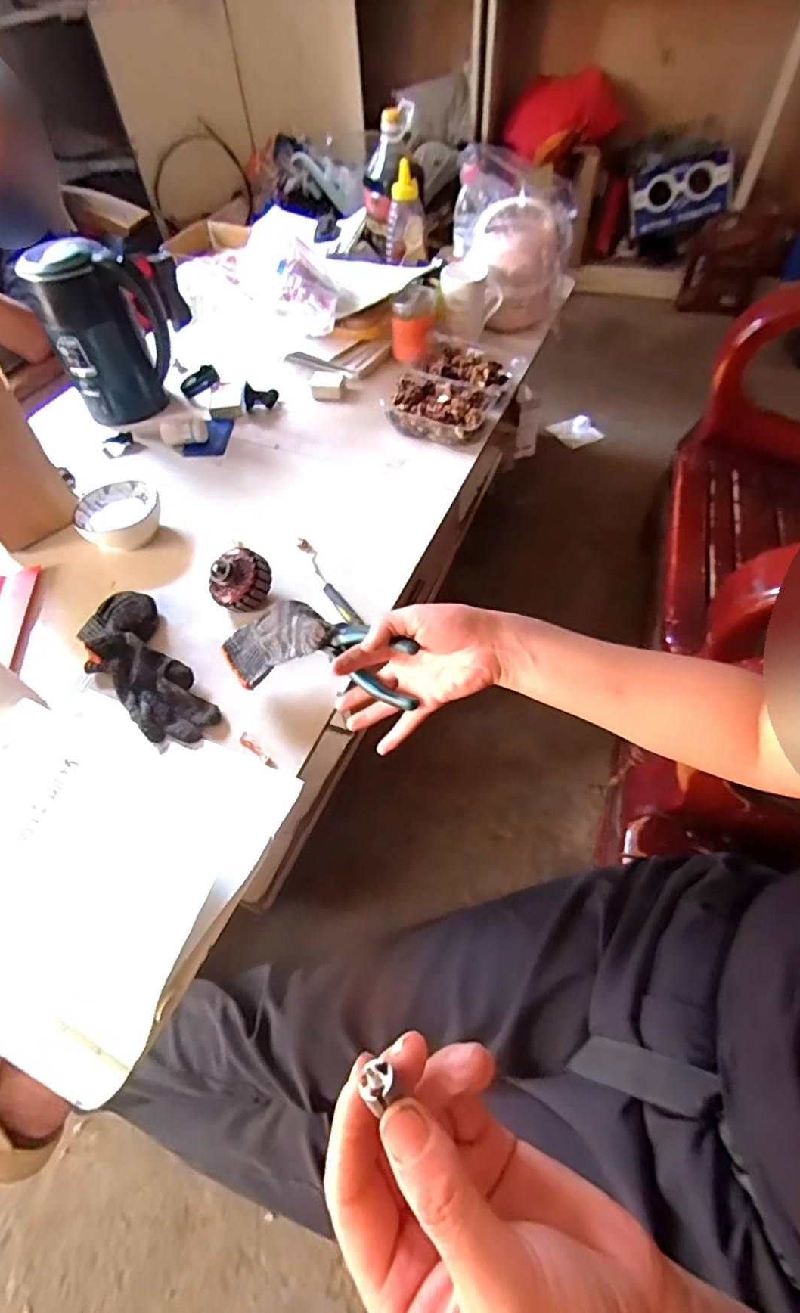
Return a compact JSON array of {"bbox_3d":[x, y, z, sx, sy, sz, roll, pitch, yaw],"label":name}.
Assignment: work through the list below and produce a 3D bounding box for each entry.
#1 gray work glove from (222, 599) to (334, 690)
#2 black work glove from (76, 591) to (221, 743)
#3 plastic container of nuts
[{"bbox_3d":[-0.119,-0.021,0.561,0.159,0.036,0.078,-15,45,36],"label":"gray work glove"},{"bbox_3d":[-0.300,0.012,0.630,0.096,0.039,0.227,-32,61,-18],"label":"black work glove"},{"bbox_3d":[0.093,-0.454,0.939,0.168,0.069,0.264,22,59,16],"label":"plastic container of nuts"}]

